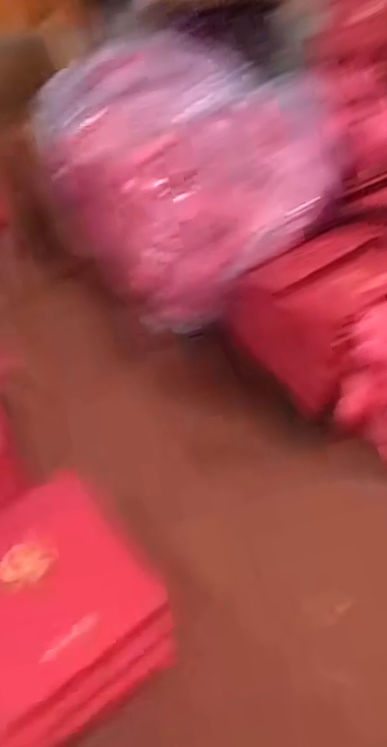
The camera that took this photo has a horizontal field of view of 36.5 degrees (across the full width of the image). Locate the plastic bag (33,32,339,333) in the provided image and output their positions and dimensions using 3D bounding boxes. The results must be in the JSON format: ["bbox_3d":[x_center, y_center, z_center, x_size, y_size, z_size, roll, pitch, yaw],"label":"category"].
[{"bbox_3d":[-0.020,-0.243,0.665,0.235,0.185,0.320,-25,58,-22],"label":"plastic bag"}]

